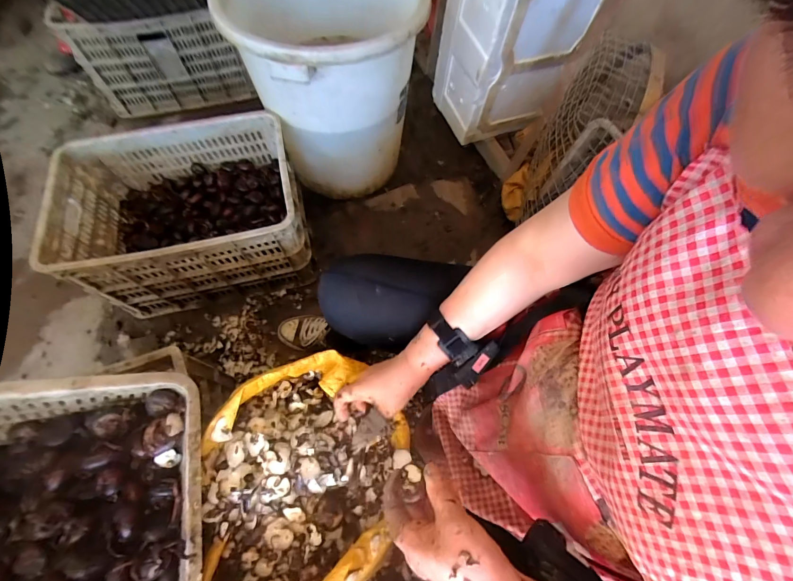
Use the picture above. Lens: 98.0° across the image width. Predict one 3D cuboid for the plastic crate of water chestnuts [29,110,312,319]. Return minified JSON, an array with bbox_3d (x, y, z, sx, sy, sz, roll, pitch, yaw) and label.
[{"bbox_3d":[-0.497,-0.186,0.855,0.507,0.243,0.351,-11,66,-5],"label":"plastic crate of water chestnuts"}]

